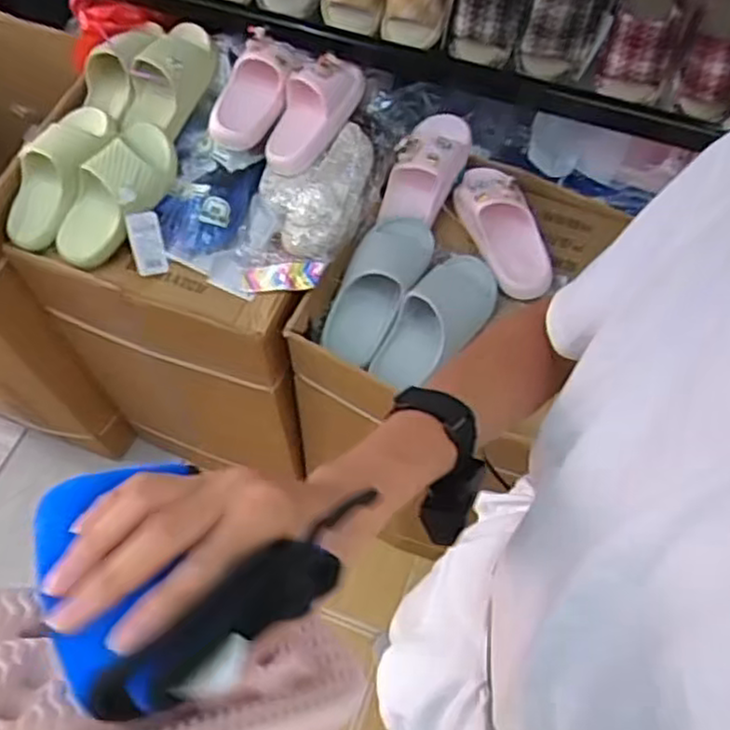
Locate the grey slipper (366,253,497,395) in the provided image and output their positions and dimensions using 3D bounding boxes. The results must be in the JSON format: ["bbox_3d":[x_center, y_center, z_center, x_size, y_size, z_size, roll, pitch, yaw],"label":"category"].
[{"bbox_3d":[0.108,-0.068,1.040,0.103,0.048,0.246,34,67,15],"label":"grey slipper"}]

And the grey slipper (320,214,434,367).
[{"bbox_3d":[0.021,-0.127,1.049,0.098,0.052,0.262,23,65,10],"label":"grey slipper"}]

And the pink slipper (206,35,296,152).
[{"bbox_3d":[-0.167,-0.406,1.075,0.076,0.055,0.172,27,90,12],"label":"pink slipper"}]

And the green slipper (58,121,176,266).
[{"bbox_3d":[-0.370,-0.246,1.049,0.085,0.086,0.230,40,96,18],"label":"green slipper"}]

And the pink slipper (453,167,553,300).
[{"bbox_3d":[0.212,-0.210,1.088,0.085,0.073,0.225,-18,64,-10],"label":"pink slipper"}]

